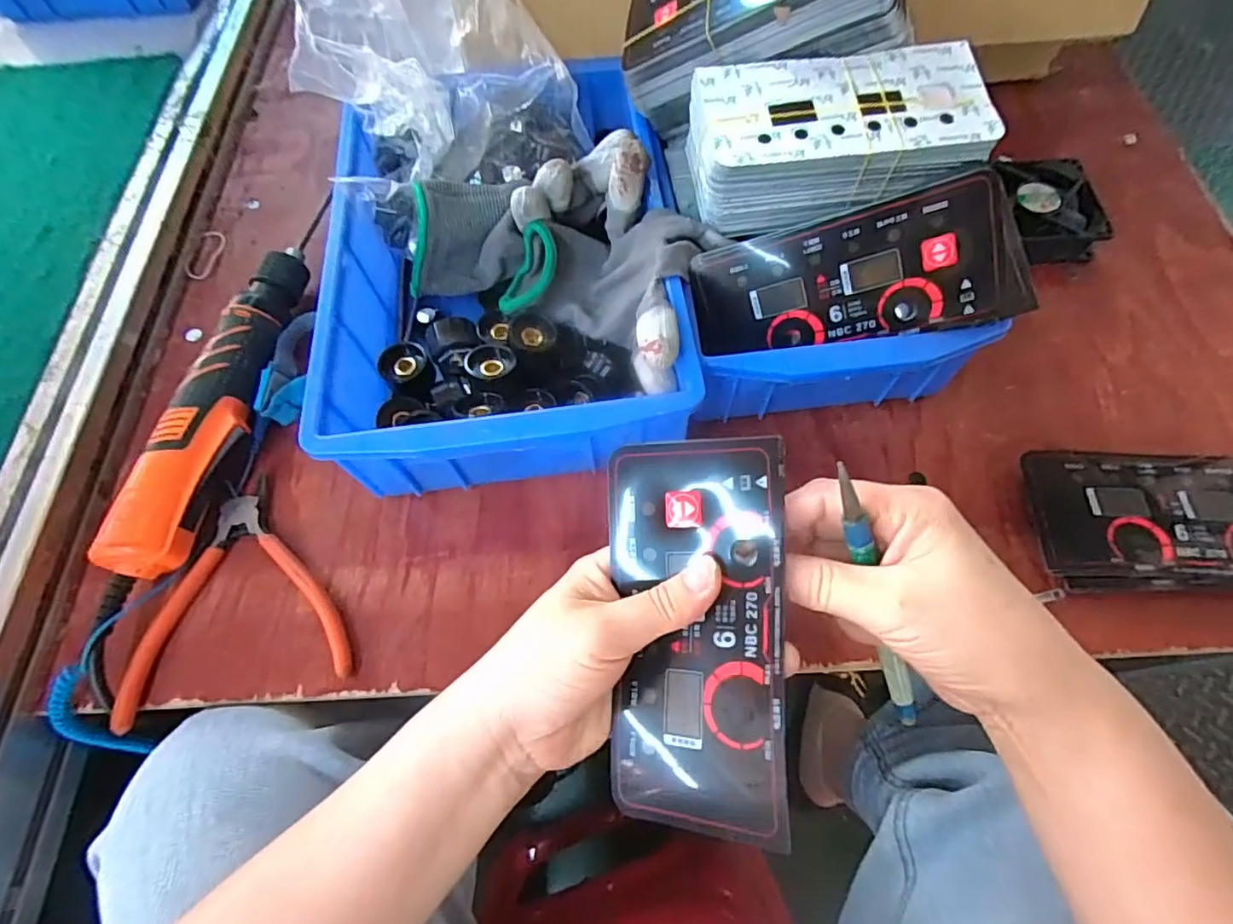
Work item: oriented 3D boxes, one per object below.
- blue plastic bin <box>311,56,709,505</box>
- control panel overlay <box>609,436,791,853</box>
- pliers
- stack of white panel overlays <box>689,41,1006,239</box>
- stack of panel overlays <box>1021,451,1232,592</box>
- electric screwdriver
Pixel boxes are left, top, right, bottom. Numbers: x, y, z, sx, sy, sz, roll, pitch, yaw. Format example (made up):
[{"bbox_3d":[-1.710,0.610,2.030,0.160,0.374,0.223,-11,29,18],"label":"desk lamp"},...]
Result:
[{"bbox_3d":[-0.068,-0.129,0.376,0.204,0.082,0.291,-7,64,0],"label":"blue plastic bin"},{"bbox_3d":[0.032,0.066,0.237,0.071,0.010,0.150,-3,78,23],"label":"control panel overlay"},{"bbox_3d":[-0.220,0.072,0.339,0.118,0.013,0.130,-15,64,-4],"label":"pliers"},{"bbox_3d":[0.120,-0.181,0.329,0.157,0.048,0.074,-5,64,1],"label":"stack of white panel overlays"},{"bbox_3d":[0.319,0.034,0.326,0.163,0.019,0.078,1,64,4],"label":"stack of panel overlays"},{"bbox_3d":[-0.254,-0.042,0.377,0.041,0.039,0.230,7,64,7],"label":"electric screwdriver"}]

